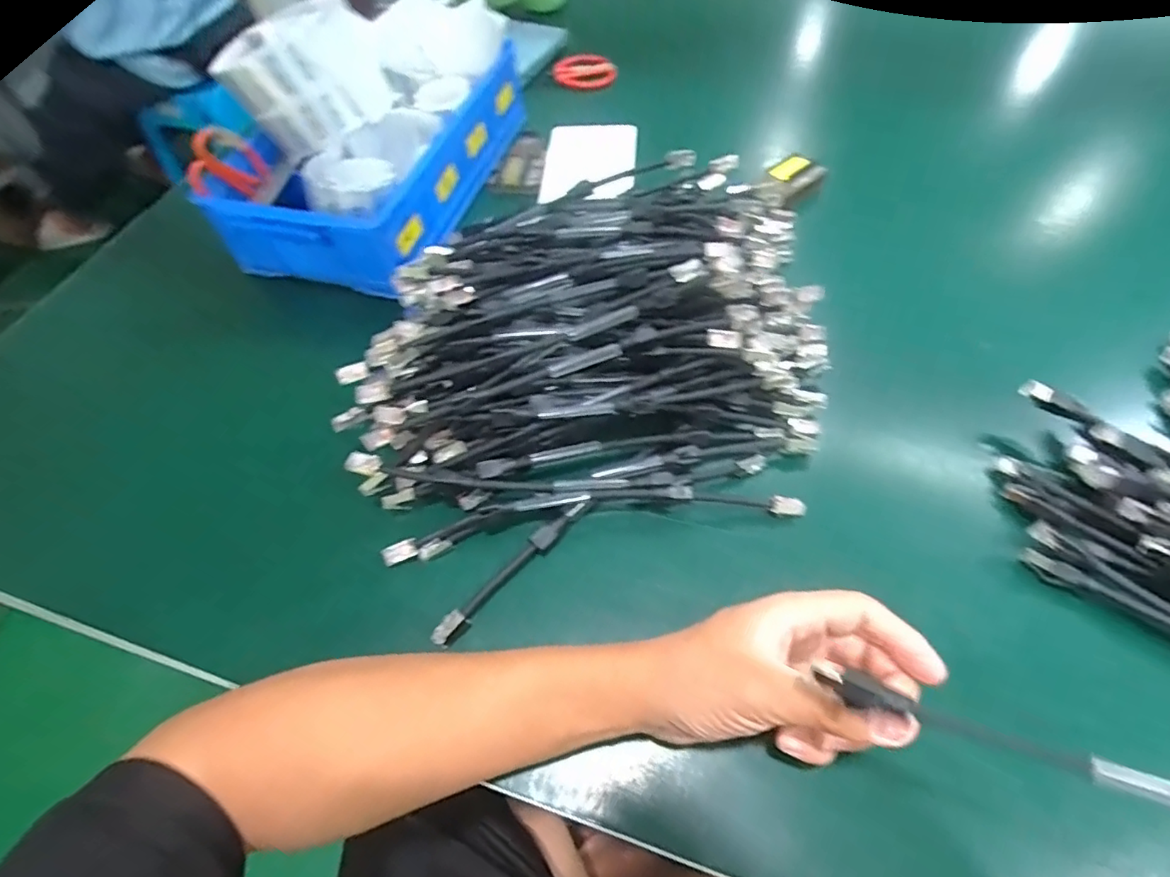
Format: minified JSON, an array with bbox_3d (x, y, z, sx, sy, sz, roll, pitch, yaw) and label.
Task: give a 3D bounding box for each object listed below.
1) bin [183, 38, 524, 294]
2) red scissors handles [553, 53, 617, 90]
[{"bbox_3d":[-0.216,-0.302,0.607,0.194,0.085,0.338,14,60,13],"label":"bin"},{"bbox_3d":[0.001,-0.497,0.768,0.081,0.021,0.058,5,58,8],"label":"red scissors handles"}]

